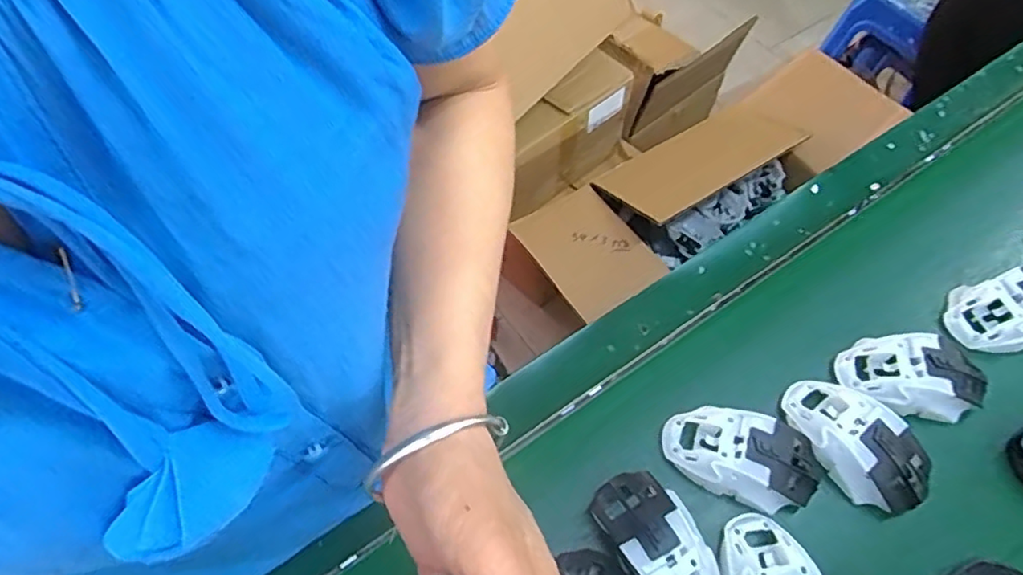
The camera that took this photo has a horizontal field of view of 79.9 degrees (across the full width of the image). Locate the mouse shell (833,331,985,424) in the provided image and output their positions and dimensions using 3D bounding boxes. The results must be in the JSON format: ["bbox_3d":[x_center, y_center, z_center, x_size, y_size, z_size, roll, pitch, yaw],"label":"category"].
[{"bbox_3d":[0.326,0.071,0.493,0.106,0.031,0.059,10,60,8],"label":"mouse shell"}]

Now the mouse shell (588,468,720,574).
[{"bbox_3d":[0.105,0.189,0.437,0.064,0.029,0.115,-21,60,-10],"label":"mouse shell"}]

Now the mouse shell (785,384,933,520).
[{"bbox_3d":[0.269,0.119,0.478,0.062,0.035,0.113,-32,63,-16],"label":"mouse shell"}]

